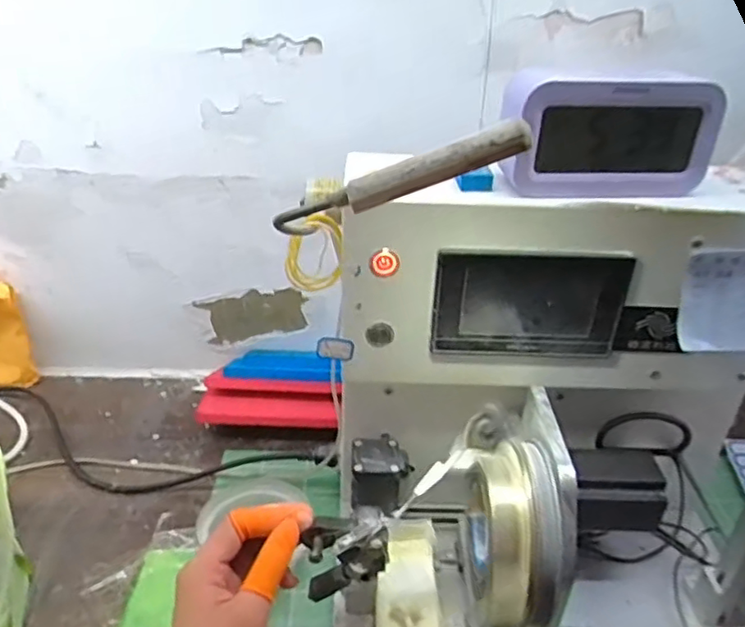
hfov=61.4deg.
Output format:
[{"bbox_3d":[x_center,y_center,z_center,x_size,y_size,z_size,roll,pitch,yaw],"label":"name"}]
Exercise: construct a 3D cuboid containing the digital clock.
[{"bbox_3d":[0.159,-0.120,0.421,0.142,0.076,0.046,0,30,-5],"label":"digital clock"}]

